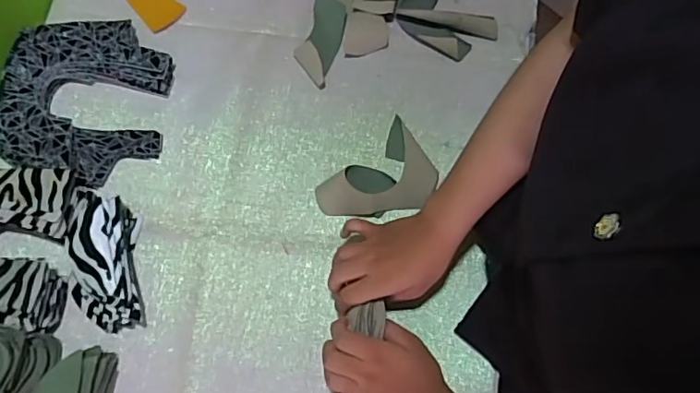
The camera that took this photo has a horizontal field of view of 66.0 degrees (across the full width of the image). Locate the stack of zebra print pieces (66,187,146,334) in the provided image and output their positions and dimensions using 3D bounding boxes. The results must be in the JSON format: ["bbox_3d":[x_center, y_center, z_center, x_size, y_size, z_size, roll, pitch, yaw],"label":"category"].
[{"bbox_3d":[-0.264,0.061,0.573,0.071,0.051,0.160,-10,75,-2],"label":"stack of zebra print pieces"}]

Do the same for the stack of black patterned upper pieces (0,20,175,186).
[{"bbox_3d":[-0.308,-0.116,0.631,0.186,0.031,0.194,2,75,1],"label":"stack of black patterned upper pieces"}]

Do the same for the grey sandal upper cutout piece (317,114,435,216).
[{"bbox_3d":[0.034,-0.013,0.600,0.128,0.021,0.086,-40,78,-9],"label":"grey sandal upper cutout piece"}]

